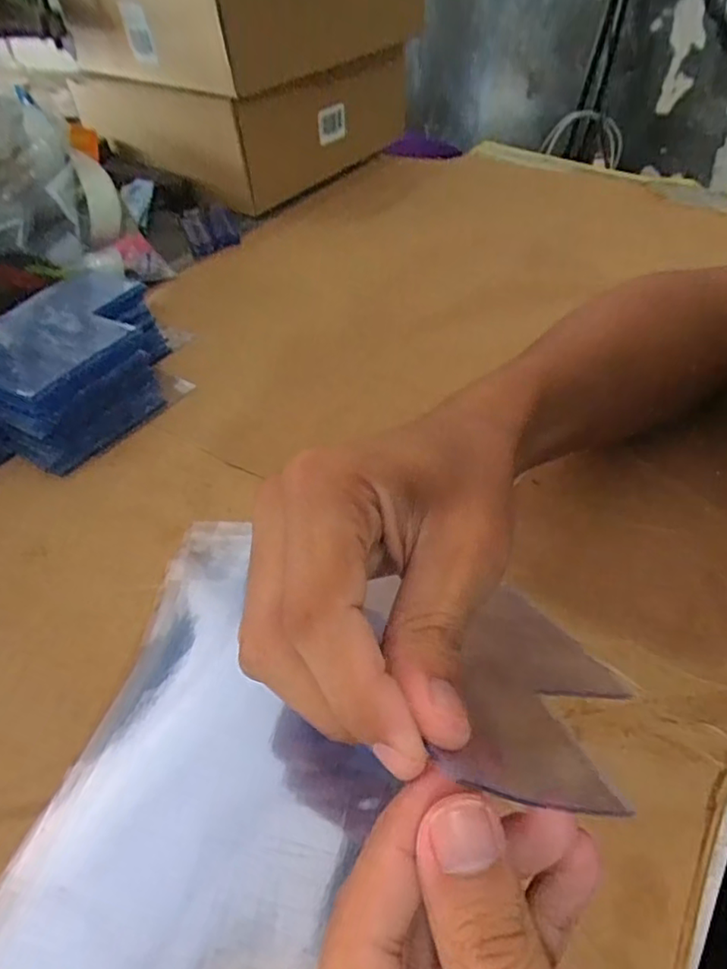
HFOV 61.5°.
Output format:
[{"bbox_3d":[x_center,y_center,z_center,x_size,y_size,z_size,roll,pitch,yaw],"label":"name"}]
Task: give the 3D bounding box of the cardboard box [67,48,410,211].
[{"bbox_3d":[-0.144,-0.398,0.661,0.275,0.096,0.188,31,55,31],"label":"cardboard box"}]

